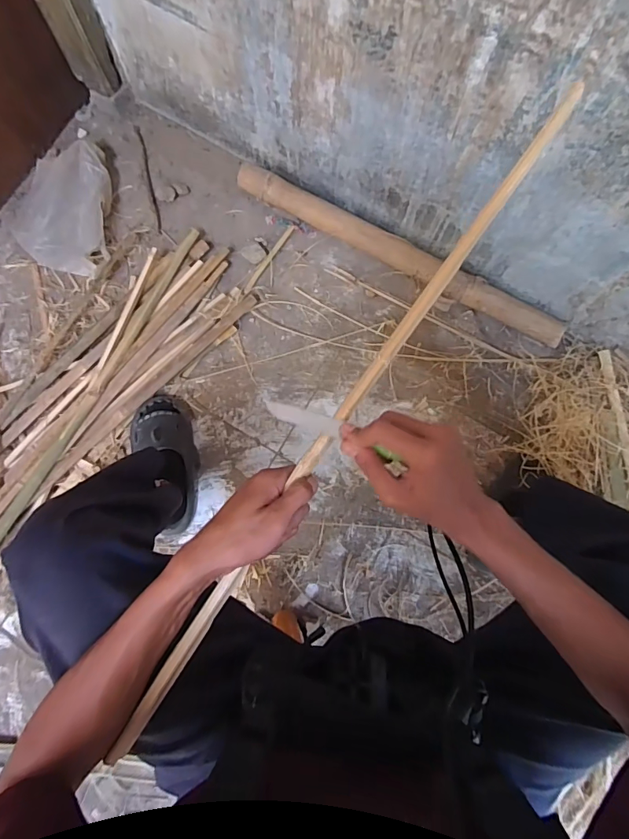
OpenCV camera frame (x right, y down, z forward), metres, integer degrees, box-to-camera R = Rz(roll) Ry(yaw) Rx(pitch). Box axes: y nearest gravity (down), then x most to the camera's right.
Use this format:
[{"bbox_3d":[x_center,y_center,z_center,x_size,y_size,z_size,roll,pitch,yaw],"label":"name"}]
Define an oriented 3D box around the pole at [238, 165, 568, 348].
[{"bbox_3d":[0.198,-0.395,1.048,0.844,0.065,0.074,29,80,5],"label":"pole"}]

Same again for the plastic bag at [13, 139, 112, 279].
[{"bbox_3d":[-0.612,-0.503,1.055,0.243,0.078,0.323,4,79,0],"label":"plastic bag"}]

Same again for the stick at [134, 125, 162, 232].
[{"bbox_3d":[-0.421,-0.621,1.119,0.017,0.010,0.317,-16,79,-4],"label":"stick"}]

